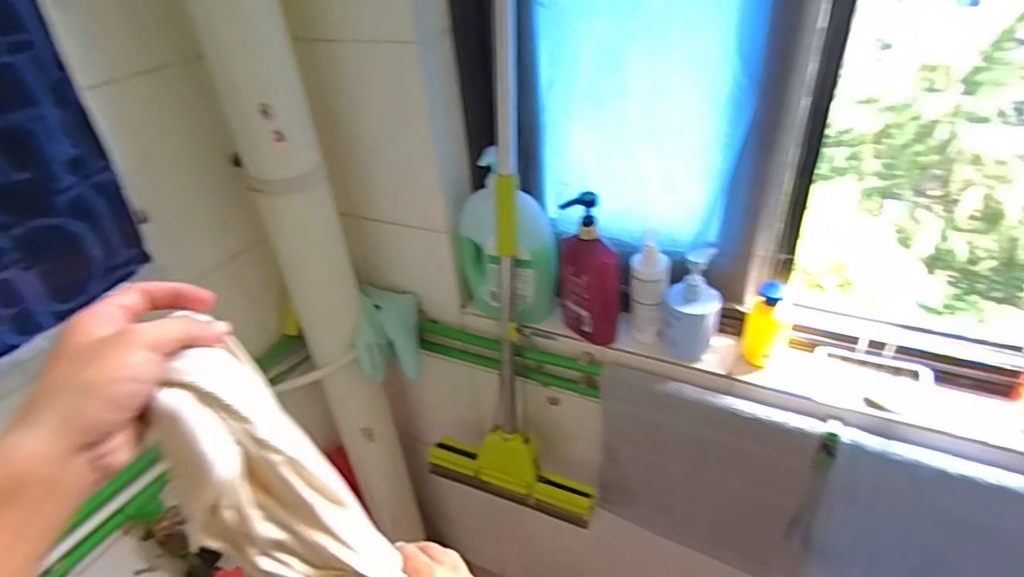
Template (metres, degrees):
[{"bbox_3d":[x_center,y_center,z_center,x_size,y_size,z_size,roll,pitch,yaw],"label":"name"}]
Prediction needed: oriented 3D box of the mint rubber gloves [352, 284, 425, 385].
[{"bbox_3d":[-0.224,0.076,1.015,0.101,0.110,0.141,-6,34,0],"label":"mint rubber gloves"}]

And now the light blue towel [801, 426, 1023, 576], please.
[{"bbox_3d":[0.619,0.405,0.821,0.341,0.418,0.034,13,38,25],"label":"light blue towel"}]

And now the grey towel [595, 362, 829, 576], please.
[{"bbox_3d":[0.305,0.316,0.952,0.321,0.380,0.032,13,38,25],"label":"grey towel"}]

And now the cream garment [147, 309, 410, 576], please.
[{"bbox_3d":[-0.144,0.209,0.435,0.065,0.383,0.105,-1,33,21],"label":"cream garment"}]

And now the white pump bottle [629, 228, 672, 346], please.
[{"bbox_3d":[0.215,-0.003,0.885,0.056,0.198,0.059,5,36,15],"label":"white pump bottle"}]

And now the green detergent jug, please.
[{"bbox_3d":[-0.015,-0.070,0.922,0.170,0.285,0.082,2,35,11],"label":"green detergent jug"}]

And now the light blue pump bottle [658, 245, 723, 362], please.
[{"bbox_3d":[0.270,0.034,0.852,0.082,0.187,0.062,5,36,15],"label":"light blue pump bottle"}]

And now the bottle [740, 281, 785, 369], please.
[{"bbox_3d":[0.371,0.050,0.824,0.052,0.116,0.053,13,38,25],"label":"bottle"}]

